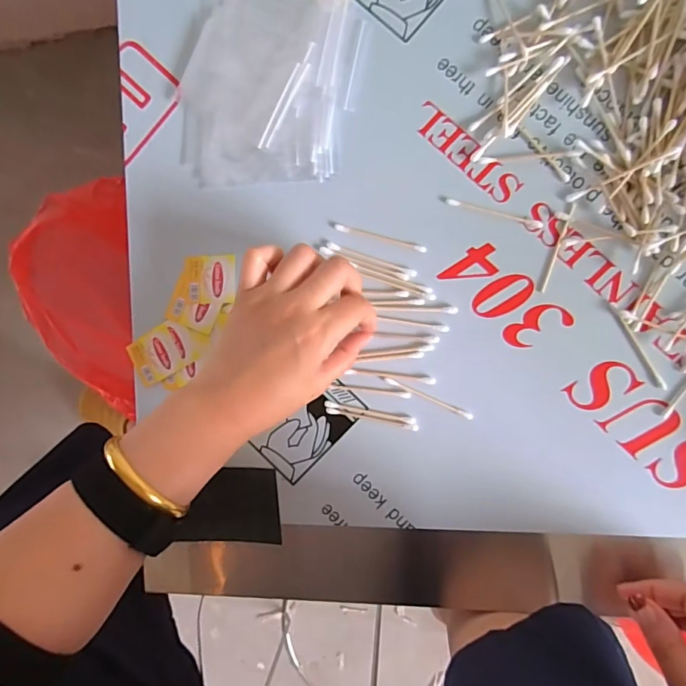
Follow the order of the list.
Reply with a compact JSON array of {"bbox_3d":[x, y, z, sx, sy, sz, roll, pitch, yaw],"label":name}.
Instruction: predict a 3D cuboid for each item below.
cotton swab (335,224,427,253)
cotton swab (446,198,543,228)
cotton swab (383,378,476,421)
[{"bbox_3d":[0.029,-0.081,0.355,0.072,0.004,0.005,16,95,7],"label":"cotton swab"},{"bbox_3d":[0.113,-0.097,0.344,0.071,0.004,0.005,17,95,7],"label":"cotton swab"},{"bbox_3d":[0.066,0.043,0.353,0.071,0.004,0.005,24,96,6],"label":"cotton swab"}]

